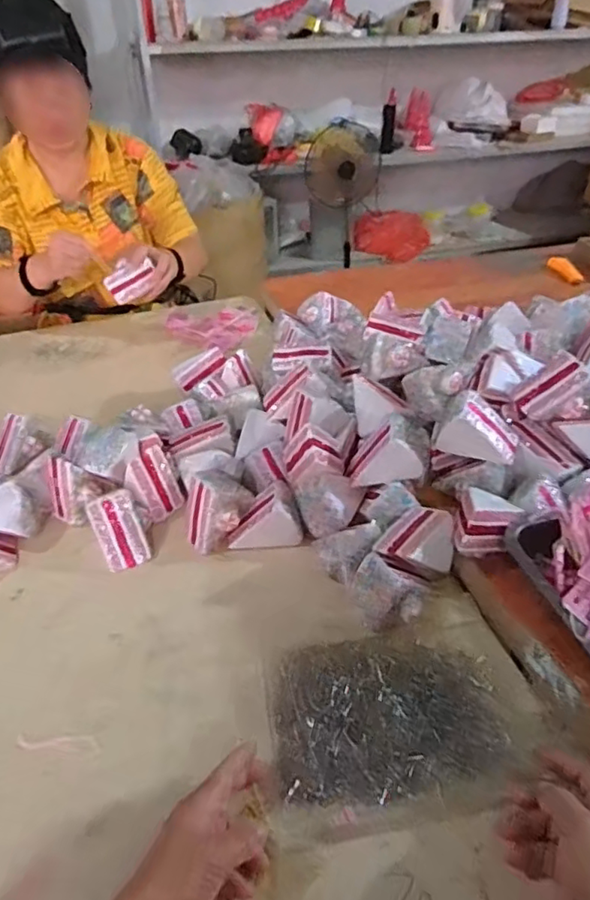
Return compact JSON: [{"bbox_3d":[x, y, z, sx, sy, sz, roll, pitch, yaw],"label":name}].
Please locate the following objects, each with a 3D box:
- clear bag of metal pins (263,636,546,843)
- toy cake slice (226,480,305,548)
[{"bbox_3d":[0.089,0.248,0.548,0.222,0.018,0.161,-5,36,-5],"label":"clear bag of metal pins"},{"bbox_3d":[-0.035,0.079,0.717,0.088,0.066,0.053,3,36,6],"label":"toy cake slice"}]

